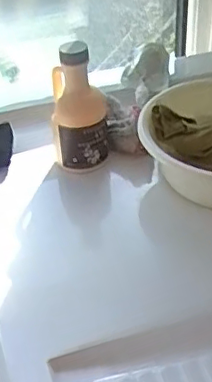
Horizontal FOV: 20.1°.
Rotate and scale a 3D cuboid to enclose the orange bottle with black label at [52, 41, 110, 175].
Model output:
[{"bbox_3d":[-0.035,-0.098,0.767,0.070,0.179,0.068,-3,39,1],"label":"orange bottle with black label"}]

